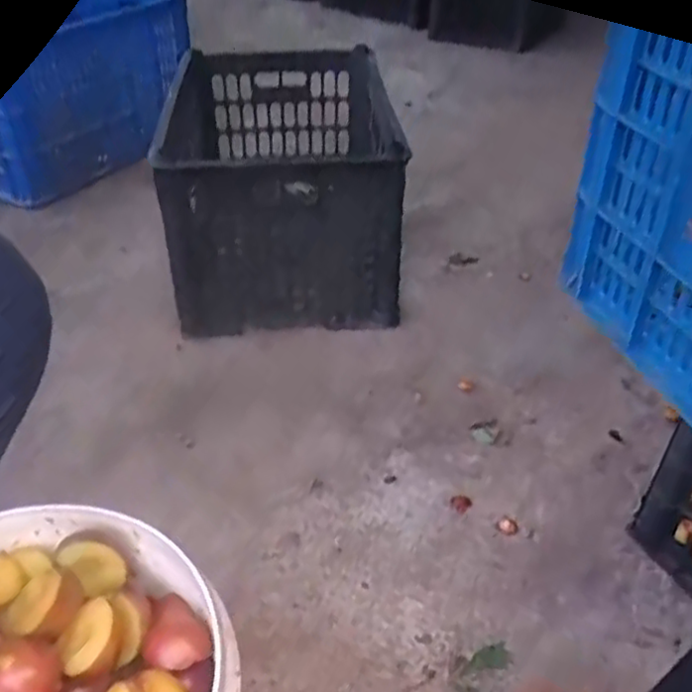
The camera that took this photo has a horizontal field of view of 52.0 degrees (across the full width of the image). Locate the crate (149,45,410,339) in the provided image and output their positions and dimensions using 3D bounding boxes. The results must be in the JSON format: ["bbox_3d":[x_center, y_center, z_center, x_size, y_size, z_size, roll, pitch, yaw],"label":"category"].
[{"bbox_3d":[-0.106,-0.274,1.205,0.342,0.297,0.462,-2,39,-4],"label":"crate"}]

